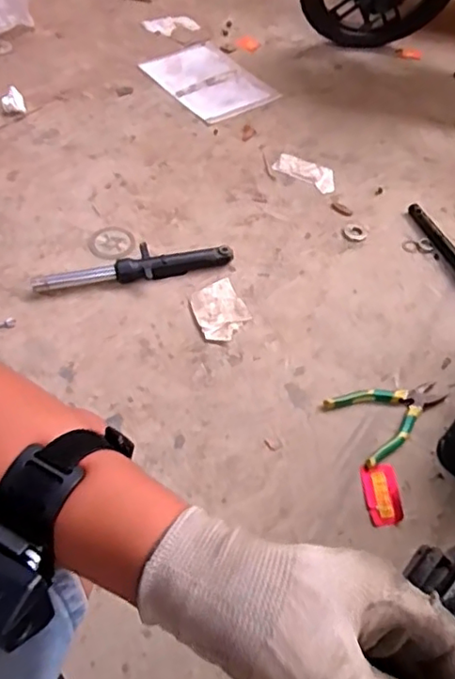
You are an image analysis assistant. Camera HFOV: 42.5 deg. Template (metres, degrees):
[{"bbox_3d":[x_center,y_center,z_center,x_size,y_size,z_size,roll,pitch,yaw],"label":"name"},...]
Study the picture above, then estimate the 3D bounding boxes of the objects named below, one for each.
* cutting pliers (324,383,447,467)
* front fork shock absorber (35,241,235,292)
[{"bbox_3d":[0.268,0.112,0.943,0.190,0.020,0.120,-23,59,-20],"label":"cutting pliers"},{"bbox_3d":[-0.176,-0.142,1.099,0.370,0.035,0.088,-13,56,-14],"label":"front fork shock absorber"}]

